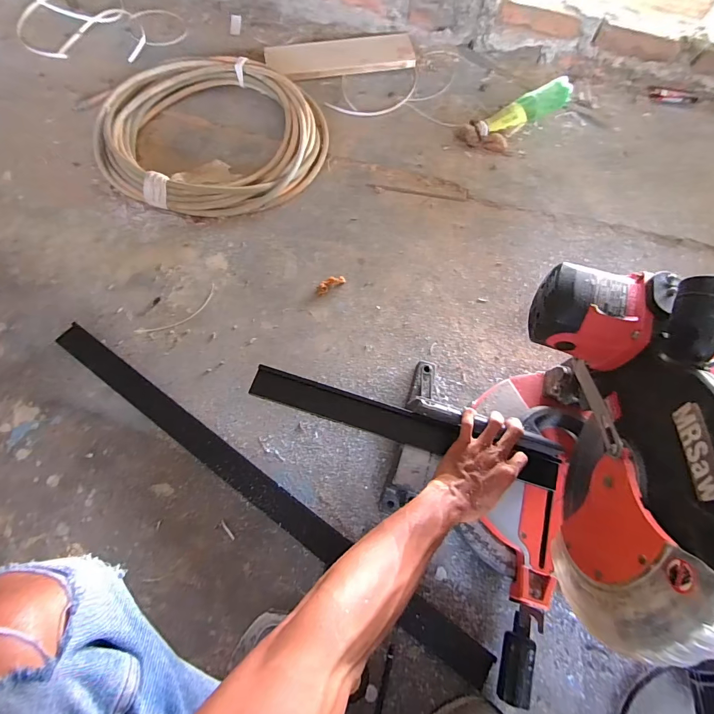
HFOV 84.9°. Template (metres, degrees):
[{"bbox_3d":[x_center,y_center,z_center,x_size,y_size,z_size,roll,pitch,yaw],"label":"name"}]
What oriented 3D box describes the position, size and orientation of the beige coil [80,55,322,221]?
[{"bbox_3d":[-0.312,-0.480,0.842,0.467,0.051,0.418,31,72,8],"label":"beige coil"}]

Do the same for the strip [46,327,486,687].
[{"bbox_3d":[-0.162,0.200,0.611,0.829,0.023,0.047,35,73,9],"label":"strip"}]

